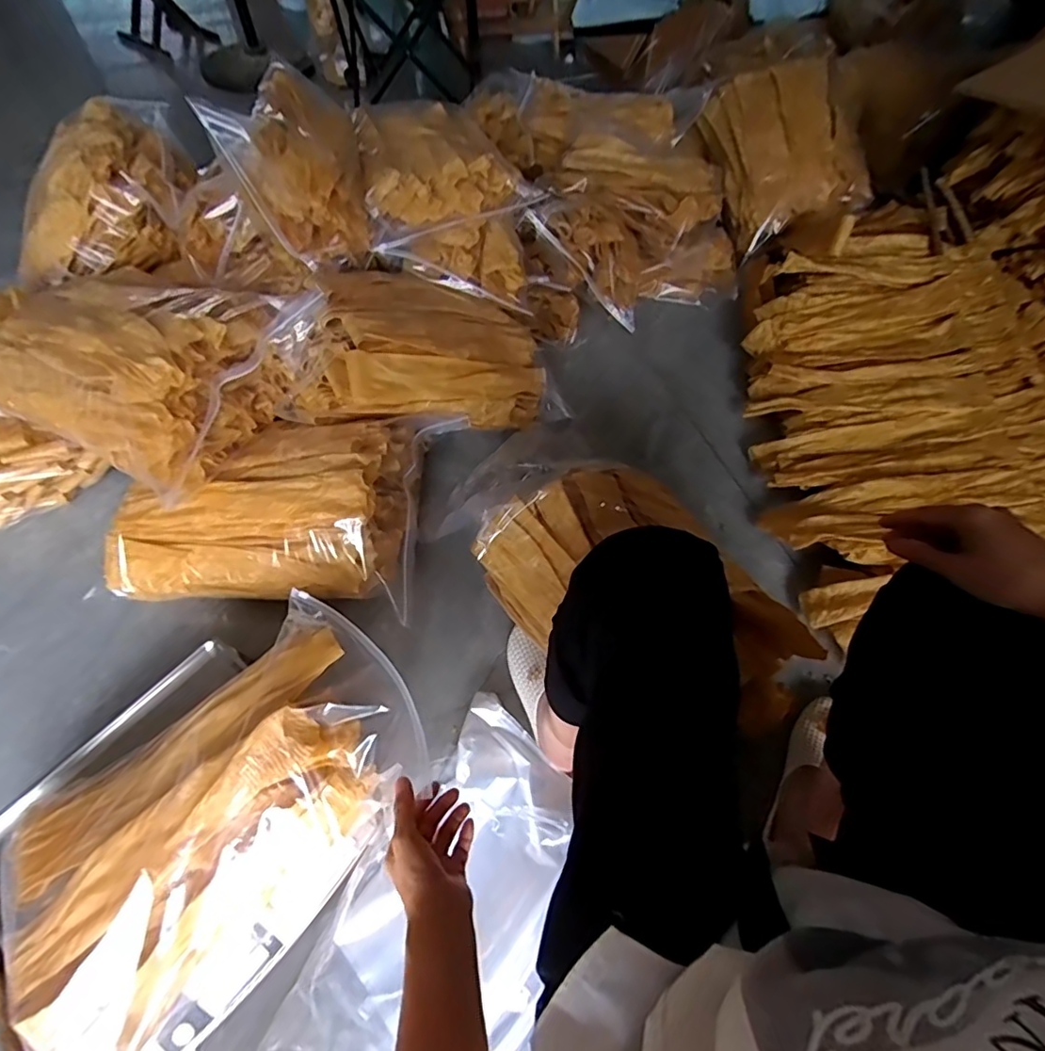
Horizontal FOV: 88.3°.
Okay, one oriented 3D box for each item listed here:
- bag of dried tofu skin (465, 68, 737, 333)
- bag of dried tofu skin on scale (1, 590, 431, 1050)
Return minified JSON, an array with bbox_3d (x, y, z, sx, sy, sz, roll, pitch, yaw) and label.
[{"bbox_3d":[0.206,-0.812,1.298,0.527,0.211,0.698,-14,60,-10],"label":"bag of dried tofu skin"},{"bbox_3d":[-0.330,0.292,0.568,0.247,0.129,0.432,40,65,21],"label":"bag of dried tofu skin on scale"}]

